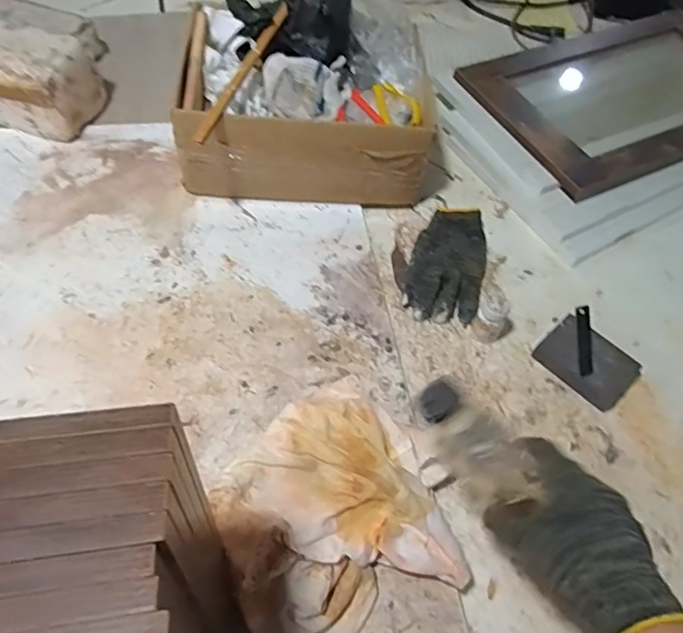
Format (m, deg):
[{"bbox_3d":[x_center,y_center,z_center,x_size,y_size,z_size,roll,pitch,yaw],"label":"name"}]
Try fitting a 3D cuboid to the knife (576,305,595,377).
[{"bbox_3d":[0.280,0.027,0.603,0.018,0.011,0.101,13,57,4],"label":"knife"}]

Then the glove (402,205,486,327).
[{"bbox_3d":[0.134,-0.067,0.654,0.091,0.030,0.163,17,58,6],"label":"glove"}]

